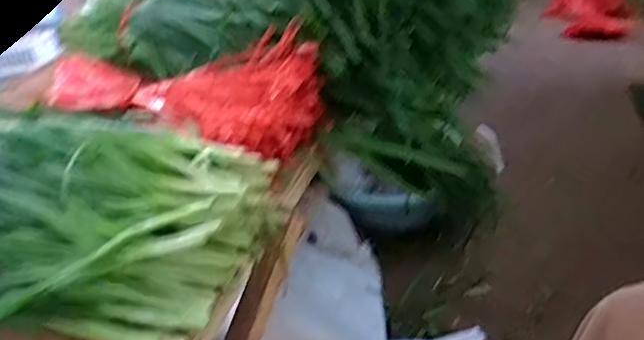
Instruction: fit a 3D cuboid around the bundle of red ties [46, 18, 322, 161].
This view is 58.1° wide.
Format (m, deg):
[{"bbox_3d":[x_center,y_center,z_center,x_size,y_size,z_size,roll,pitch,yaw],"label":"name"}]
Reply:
[{"bbox_3d":[-0.154,-0.100,0.614,0.341,0.063,0.145,20,43,32],"label":"bundle of red ties"}]

